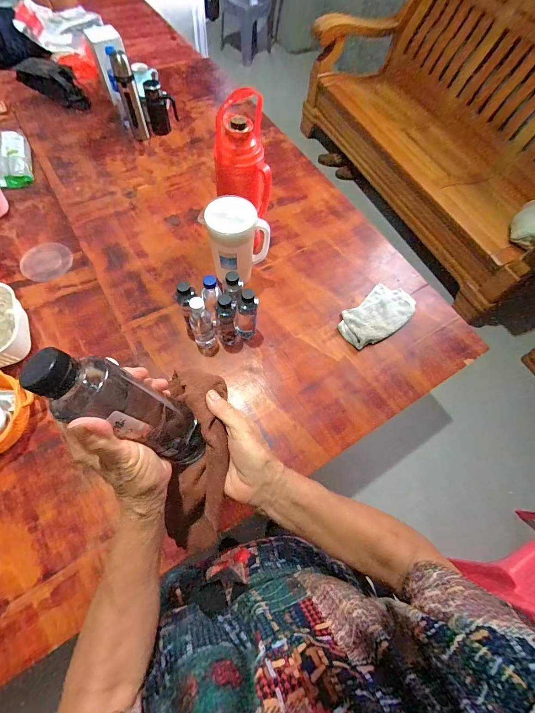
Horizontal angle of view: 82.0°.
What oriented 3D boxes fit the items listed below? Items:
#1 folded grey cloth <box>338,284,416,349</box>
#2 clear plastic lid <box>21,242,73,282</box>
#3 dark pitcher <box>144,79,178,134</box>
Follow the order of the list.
[{"bbox_3d":[0.328,-0.125,0.916,0.251,0.031,0.139,-36,73,-17],"label":"folded grey cloth"},{"bbox_3d":[-0.683,-0.293,0.955,0.140,0.009,0.145,1,66,-2],"label":"clear plastic lid"},{"bbox_3d":[-0.395,-0.927,1.158,0.105,0.146,0.066,-13,68,-8],"label":"dark pitcher"}]

